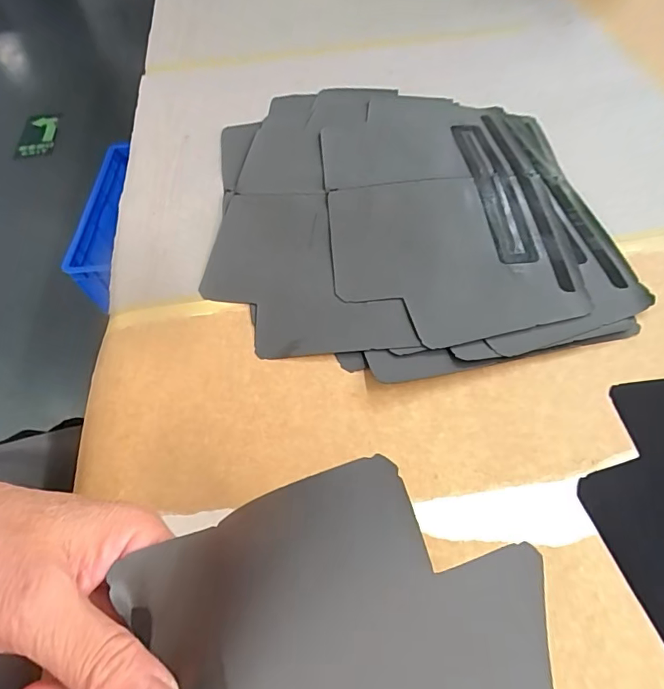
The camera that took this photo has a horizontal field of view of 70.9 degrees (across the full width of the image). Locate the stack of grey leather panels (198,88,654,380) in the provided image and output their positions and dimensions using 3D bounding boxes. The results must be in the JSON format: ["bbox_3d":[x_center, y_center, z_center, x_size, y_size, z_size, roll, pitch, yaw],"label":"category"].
[{"bbox_3d":[0.050,-0.123,0.384,0.293,0.019,0.323,-8,57,-2],"label":"stack of grey leather panels"}]

